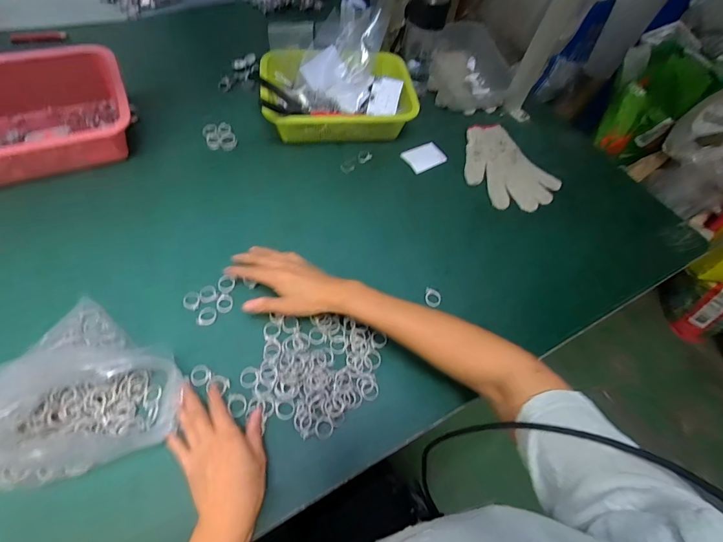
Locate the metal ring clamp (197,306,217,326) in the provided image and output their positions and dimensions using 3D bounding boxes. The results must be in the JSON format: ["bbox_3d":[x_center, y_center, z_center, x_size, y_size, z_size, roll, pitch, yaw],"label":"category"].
[{"bbox_3d":[-0.205,0.060,0.477,0.023,0.008,0.027,6,58,-1],"label":"metal ring clamp"}]

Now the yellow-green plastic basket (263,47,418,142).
[{"bbox_3d":[-0.046,-0.330,0.671,0.274,0.093,0.185,-8,63,-13],"label":"yellow-green plastic basket"}]

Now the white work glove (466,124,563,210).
[{"bbox_3d":[0.259,-0.195,0.675,0.139,0.018,0.206,-22,63,-17],"label":"white work glove"}]

